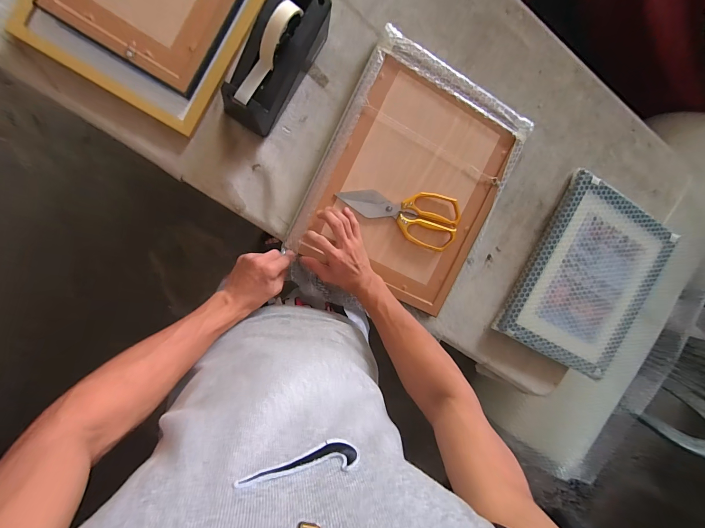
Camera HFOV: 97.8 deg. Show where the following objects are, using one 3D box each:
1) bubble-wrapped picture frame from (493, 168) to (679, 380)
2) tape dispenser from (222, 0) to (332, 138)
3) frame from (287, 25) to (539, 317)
[{"bbox_3d":[0.503,0.033,0.648,0.297,0.024,0.362,27,94,-13],"label":"bubble-wrapped picture frame"},{"bbox_3d":[-0.115,-0.309,0.458,0.079,0.116,0.208,31,95,-13],"label":"tape dispenser"},{"bbox_3d":[0.111,-0.124,0.560,0.312,0.033,0.458,22,90,-10],"label":"frame"}]

